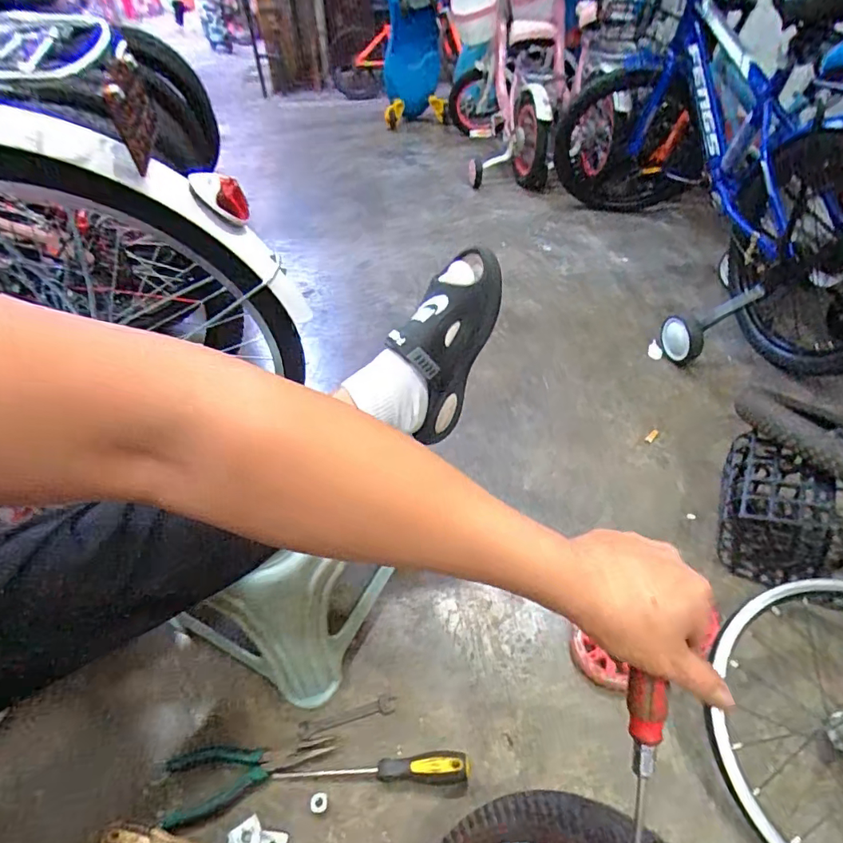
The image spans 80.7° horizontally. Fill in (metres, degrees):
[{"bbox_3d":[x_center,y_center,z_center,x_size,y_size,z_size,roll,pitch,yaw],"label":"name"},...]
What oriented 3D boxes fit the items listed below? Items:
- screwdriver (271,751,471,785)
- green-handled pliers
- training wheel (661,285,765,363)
[{"bbox_3d":[-0.057,0.395,0.566,0.221,0.024,0.024,-2,45,2],"label":"screwdriver"},{"bbox_3d":[-0.201,0.402,0.577,0.184,0.015,0.069,-13,45,-9],"label":"green-handled pliers"},{"bbox_3d":[0.609,-0.205,1.042,0.212,0.085,0.070,-36,38,23],"label":"training wheel"}]

